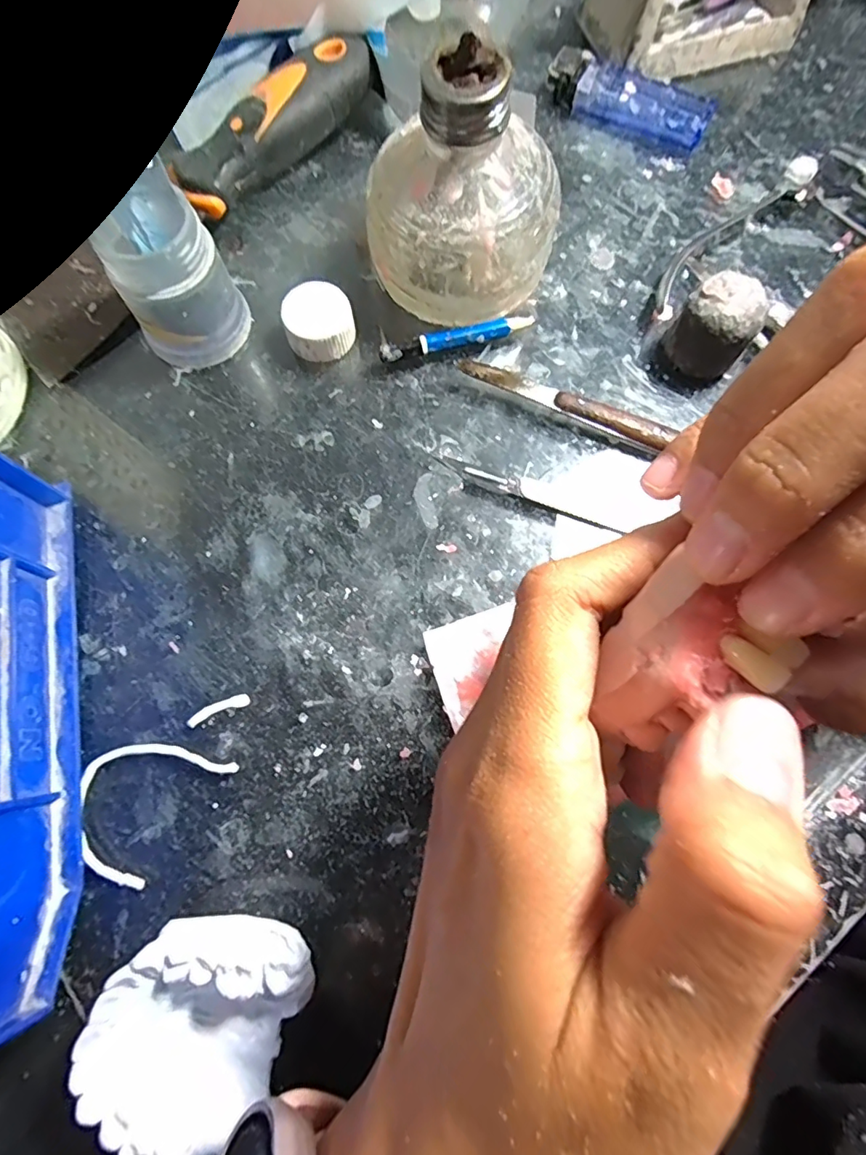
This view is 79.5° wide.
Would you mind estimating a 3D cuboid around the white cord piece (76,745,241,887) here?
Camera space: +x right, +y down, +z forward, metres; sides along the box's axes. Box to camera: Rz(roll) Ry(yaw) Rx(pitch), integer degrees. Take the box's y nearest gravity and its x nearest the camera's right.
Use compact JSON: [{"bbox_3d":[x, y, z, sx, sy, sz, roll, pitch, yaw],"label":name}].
[{"bbox_3d":[-0.098,0.073,0.176,0.040,0.005,0.049,36,78,10],"label":"white cord piece"}]

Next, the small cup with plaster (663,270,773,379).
[{"bbox_3d":[0.113,-0.100,0.209,0.028,0.033,0.023,43,79,11],"label":"small cup with plaster"}]

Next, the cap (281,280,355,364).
[{"bbox_3d":[-0.047,-0.107,0.220,0.027,0.017,0.027,0,75,0],"label":"cap"}]

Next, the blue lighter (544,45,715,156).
[{"bbox_3d":[0.095,-0.233,0.255,0.079,0.015,0.024,29,77,8],"label":"blue lighter"}]

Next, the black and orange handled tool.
[{"bbox_3d":[-0.071,-0.206,0.241,0.027,0.030,0.106,41,79,11],"label":"black and orange handled tool"}]

